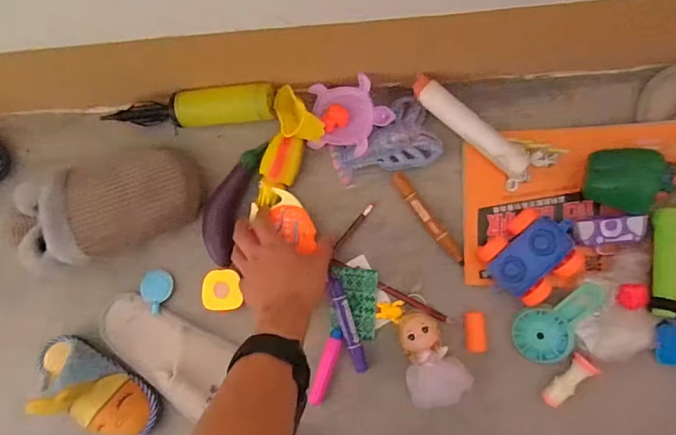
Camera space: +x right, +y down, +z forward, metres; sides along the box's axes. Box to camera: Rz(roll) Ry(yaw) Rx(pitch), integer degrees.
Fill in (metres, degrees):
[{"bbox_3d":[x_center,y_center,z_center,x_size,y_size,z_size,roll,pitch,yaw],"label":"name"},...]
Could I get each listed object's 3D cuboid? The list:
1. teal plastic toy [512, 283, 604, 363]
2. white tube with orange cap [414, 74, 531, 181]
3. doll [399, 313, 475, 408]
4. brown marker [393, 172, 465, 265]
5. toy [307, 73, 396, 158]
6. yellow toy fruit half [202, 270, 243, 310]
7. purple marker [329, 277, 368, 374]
[{"bbox_3d":[0.238,0.112,0.490,0.058,0.011,0.105,43,108,8],"label":"teal plastic toy"},{"bbox_3d":[0.150,-0.104,0.520,0.153,0.028,0.034,39,94,9],"label":"white tube with orange cap"},{"bbox_3d":[0.097,0.159,0.508,0.066,0.041,0.099,-34,83,6],"label":"doll"},{"bbox_3d":[0.104,0.001,0.530,0.018,0.013,0.127,-37,83,6],"label":"brown marker"},{"bbox_3d":[0.014,-0.118,0.538,0.098,0.033,0.086,1,88,9],"label":"toy"},{"bbox_3d":[-0.141,0.088,0.549,0.045,0.015,0.048,-9,86,9],"label":"yellow toy fruit half"},{"bbox_3d":[0.011,0.126,0.540,0.019,0.012,0.116,-21,85,8],"label":"purple marker"}]

